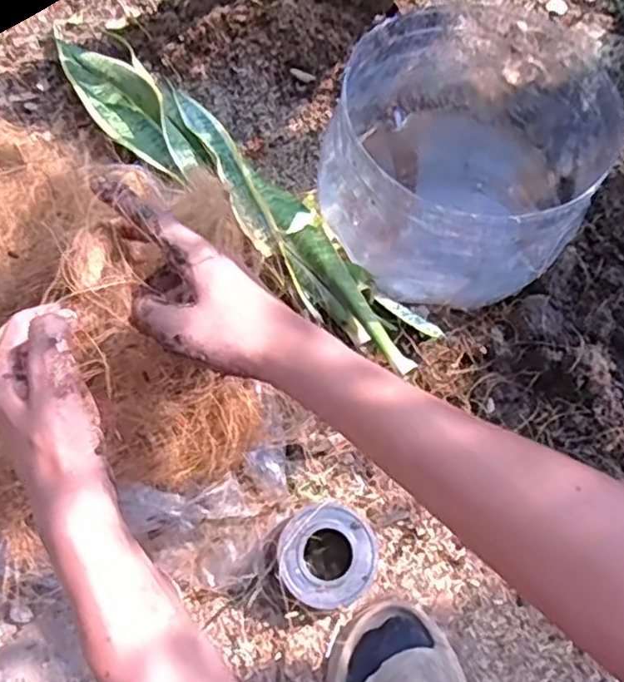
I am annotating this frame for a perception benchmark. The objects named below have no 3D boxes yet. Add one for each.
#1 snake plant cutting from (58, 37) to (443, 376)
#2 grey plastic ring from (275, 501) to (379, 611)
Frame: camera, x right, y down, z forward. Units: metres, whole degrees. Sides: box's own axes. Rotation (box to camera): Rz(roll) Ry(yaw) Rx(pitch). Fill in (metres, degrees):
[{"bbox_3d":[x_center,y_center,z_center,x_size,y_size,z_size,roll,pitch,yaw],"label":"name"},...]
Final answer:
[{"bbox_3d":[-0.100,-0.164,0.652,0.115,0.053,0.559,-42,73,-13],"label":"snake plant cutting"},{"bbox_3d":[0.014,0.183,0.553,0.081,0.047,0.080,-1,69,2],"label":"grey plastic ring"}]

